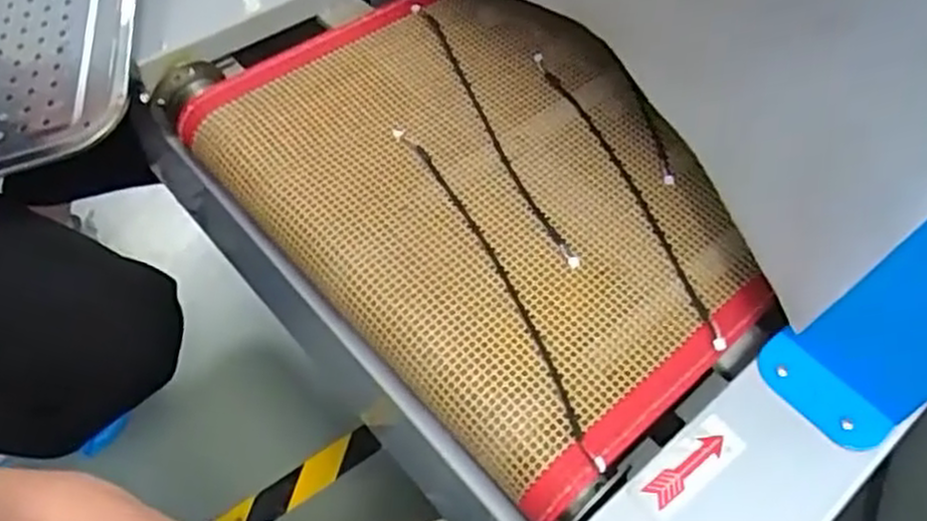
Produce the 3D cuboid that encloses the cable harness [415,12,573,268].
[{"bbox_3d":[0.018,-0.105,0.579,0.016,0.008,0.292,-20,61,-13],"label":"cable harness"}]

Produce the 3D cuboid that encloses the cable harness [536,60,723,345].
[{"bbox_3d":[0.119,-0.055,0.549,0.023,0.013,0.284,-18,61,-12],"label":"cable harness"}]

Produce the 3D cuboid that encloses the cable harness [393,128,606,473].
[{"bbox_3d":[0.021,0.009,0.490,0.022,0.010,0.281,-23,62,-14],"label":"cable harness"}]

